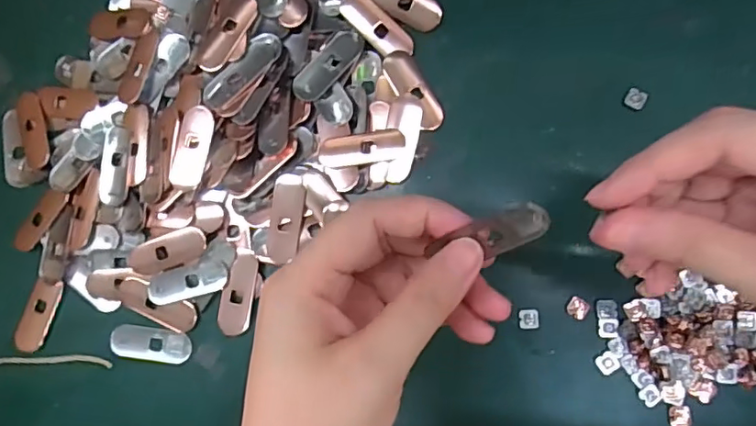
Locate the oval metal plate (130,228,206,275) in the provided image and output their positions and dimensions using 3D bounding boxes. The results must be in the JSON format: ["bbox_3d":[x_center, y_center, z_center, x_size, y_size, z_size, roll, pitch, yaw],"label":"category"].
[{"bbox_3d":[-0.125,0.022,0.330,0.052,0.005,0.020,-21,84,10],"label":"oval metal plate"}]

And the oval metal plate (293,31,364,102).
[{"bbox_3d":[-0.030,-0.086,0.325,0.020,0.004,0.049,41,92,8],"label":"oval metal plate"}]

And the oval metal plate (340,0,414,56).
[{"bbox_3d":[-0.001,-0.110,0.326,0.019,0.005,0.049,-45,82,2],"label":"oval metal plate"}]

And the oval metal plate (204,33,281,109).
[{"bbox_3d":[-0.079,-0.082,0.327,0.020,0.007,0.054,43,92,8],"label":"oval metal plate"}]

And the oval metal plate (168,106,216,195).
[{"bbox_3d":[-0.108,-0.038,0.326,0.020,0.004,0.049,14,93,3],"label":"oval metal plate"}]

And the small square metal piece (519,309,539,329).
[{"bbox_3d":[0.083,0.058,0.304,0.010,0.004,0.010,-3,85,7],"label":"small square metal piece"}]

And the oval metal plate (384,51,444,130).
[{"bbox_3d":[0.020,-0.071,0.323,0.017,0.006,0.050,-31,82,4],"label":"oval metal plate"}]

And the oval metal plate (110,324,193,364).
[{"bbox_3d":[-0.136,0.079,0.334,0.049,0.004,0.020,5,86,8],"label":"oval metal plate"}]

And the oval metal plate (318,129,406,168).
[{"bbox_3d":[-0.010,-0.037,0.319,0.049,0.004,0.018,-10,84,7],"label":"oval metal plate"}]

